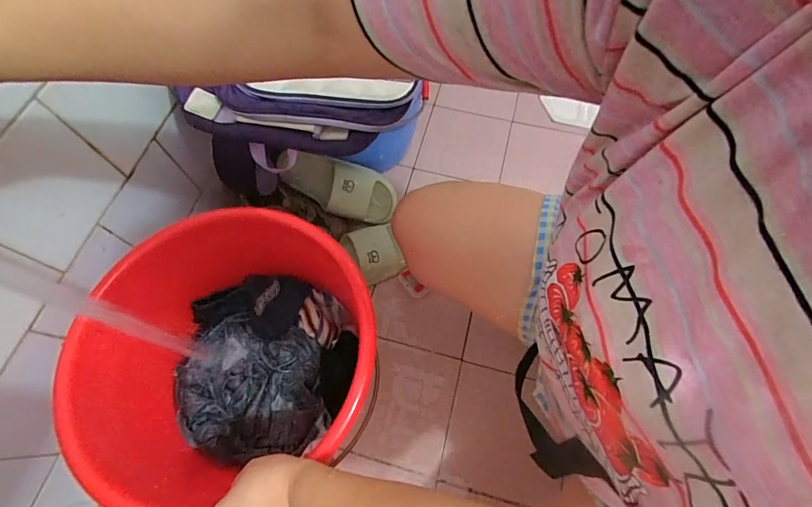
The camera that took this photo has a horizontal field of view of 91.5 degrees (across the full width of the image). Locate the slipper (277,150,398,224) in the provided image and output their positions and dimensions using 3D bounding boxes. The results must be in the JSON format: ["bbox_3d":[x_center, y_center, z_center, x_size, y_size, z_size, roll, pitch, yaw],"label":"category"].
[{"bbox_3d":[-0.137,-0.136,0.834,0.241,0.113,0.097,19,66,-7],"label":"slipper"}]

